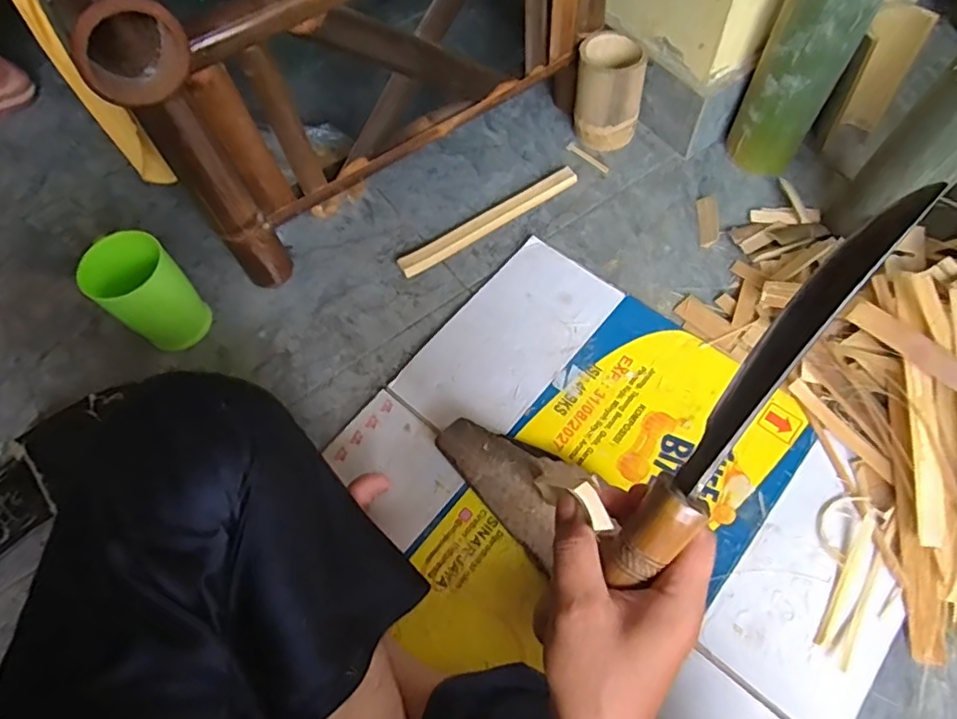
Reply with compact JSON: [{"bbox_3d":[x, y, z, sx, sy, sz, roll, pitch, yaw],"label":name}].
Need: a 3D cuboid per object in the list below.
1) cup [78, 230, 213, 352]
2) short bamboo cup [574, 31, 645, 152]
[{"bbox_3d":[-0.380,-0.073,0.678,0.088,0.131,0.089,-2,63,3],"label":"cup"},{"bbox_3d":[0.176,-0.356,0.790,0.083,0.123,0.079,-2,63,3],"label":"short bamboo cup"}]

